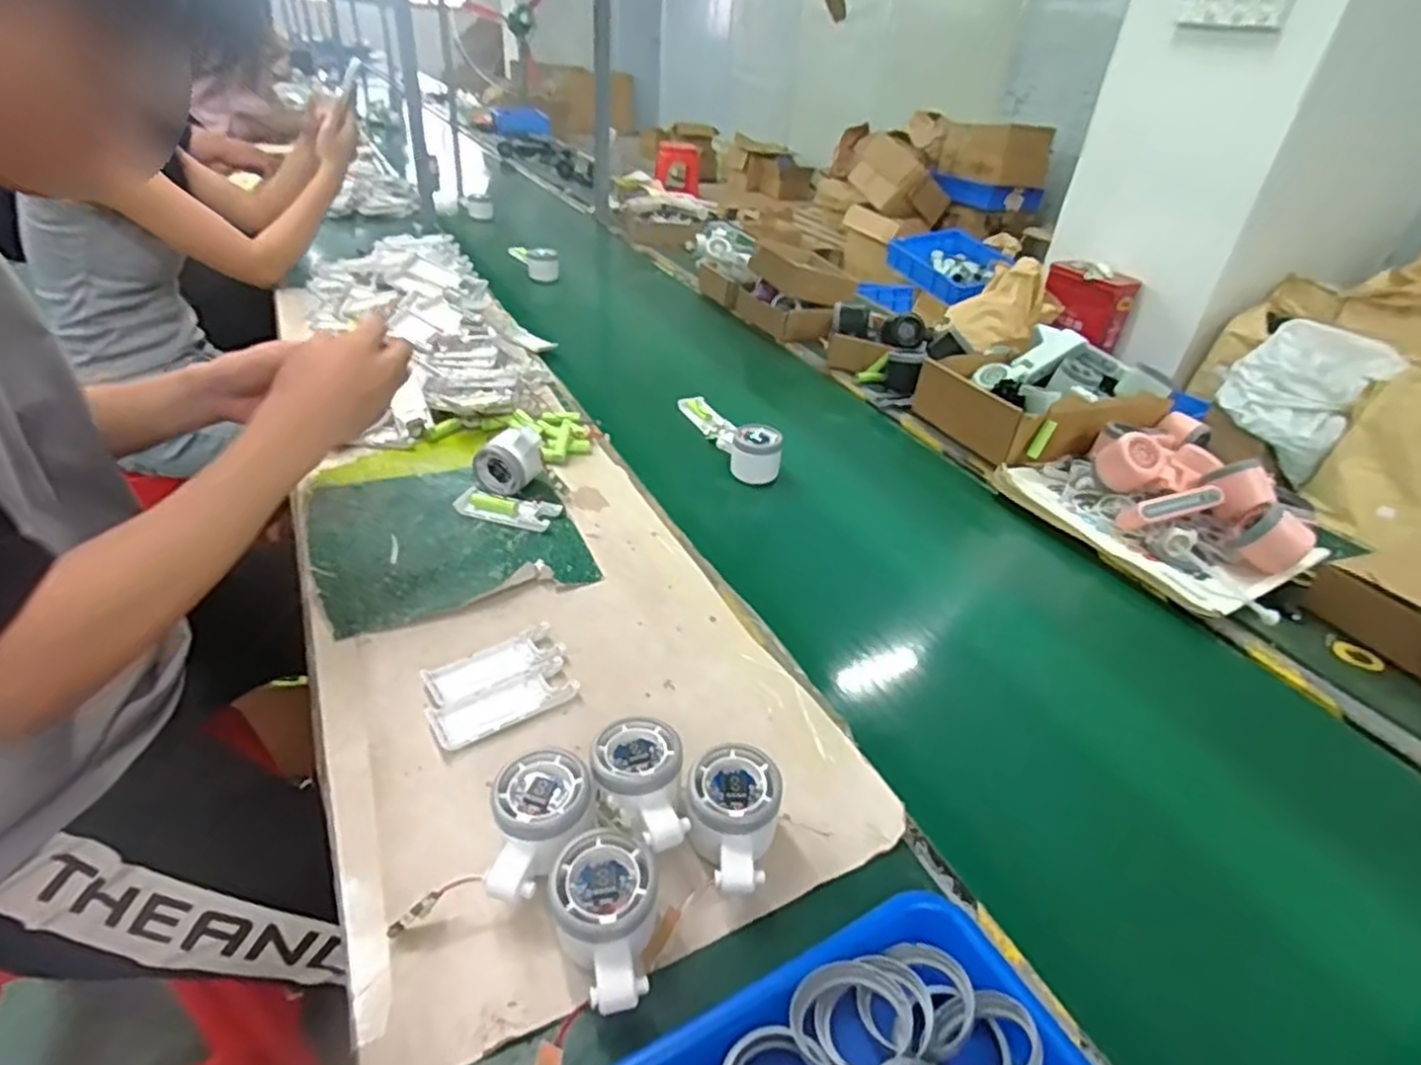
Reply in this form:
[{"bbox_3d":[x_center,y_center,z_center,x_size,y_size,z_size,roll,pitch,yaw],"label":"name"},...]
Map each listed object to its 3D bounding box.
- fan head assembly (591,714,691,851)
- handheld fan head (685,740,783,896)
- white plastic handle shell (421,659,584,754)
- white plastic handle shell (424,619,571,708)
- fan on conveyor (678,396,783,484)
[{"bbox_3d":[-0.046,0.163,0.462,0.056,0.056,0.084,-2,35,-11],"label":"fan head assembly"},{"bbox_3d":[0.012,0.180,0.452,0.056,0.051,0.080,11,35,8],"label":"handheld fan head"},{"bbox_3d":[-0.152,0.126,0.539,0.102,0.011,0.044,-17,41,-29],"label":"white plastic handle shell"},{"bbox_3d":[-0.168,0.103,0.569,0.103,0.009,0.043,-18,41,-30],"label":"white plastic handle shell"},{"bbox_3d":[0.020,-0.135,0.923,0.060,0.053,0.217,-9,37,-20],"label":"fan on conveyor"}]

